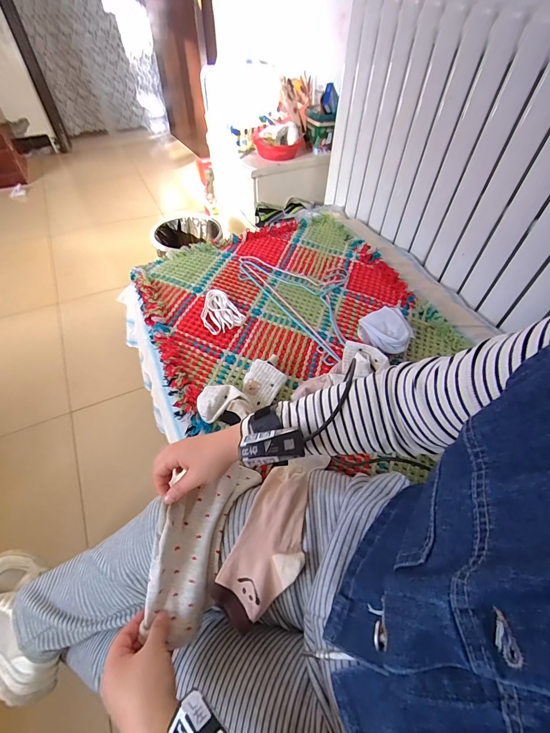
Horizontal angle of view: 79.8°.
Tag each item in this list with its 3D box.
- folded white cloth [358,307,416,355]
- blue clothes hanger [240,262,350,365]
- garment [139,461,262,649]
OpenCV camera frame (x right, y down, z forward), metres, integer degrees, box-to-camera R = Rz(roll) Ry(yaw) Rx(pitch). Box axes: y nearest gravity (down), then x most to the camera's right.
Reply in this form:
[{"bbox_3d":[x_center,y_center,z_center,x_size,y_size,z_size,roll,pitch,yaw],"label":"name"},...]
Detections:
[{"bbox_3d":[0.239,-0.074,0.714,0.097,0.062,0.130,-7,51,-7],"label":"folded white cloth"},{"bbox_3d":[0.094,-0.182,0.828,0.242,0.022,0.403,-26,56,-21],"label":"blue clothes hanger"},{"bbox_3d":[-0.103,0.221,0.430,0.087,0.066,0.211,16,55,12],"label":"garment"}]

